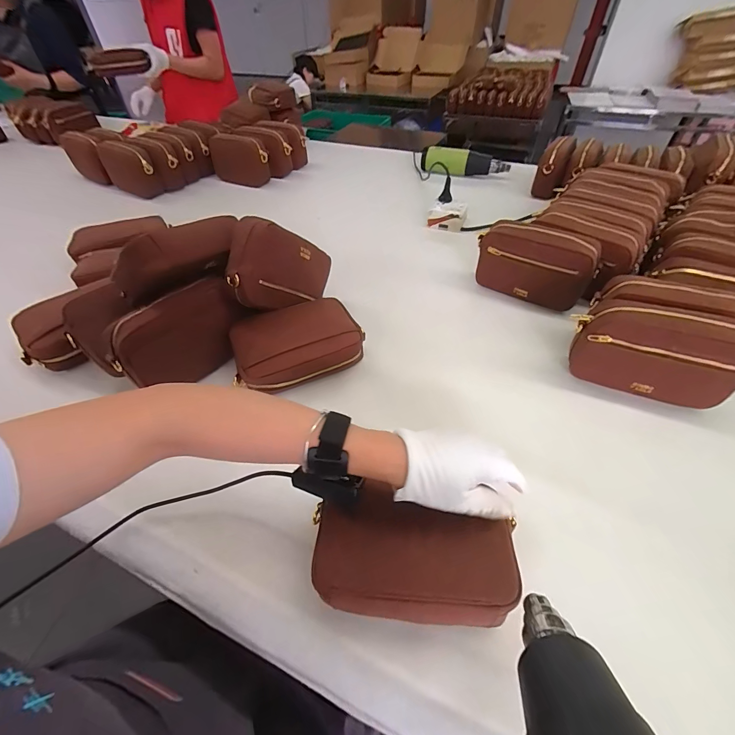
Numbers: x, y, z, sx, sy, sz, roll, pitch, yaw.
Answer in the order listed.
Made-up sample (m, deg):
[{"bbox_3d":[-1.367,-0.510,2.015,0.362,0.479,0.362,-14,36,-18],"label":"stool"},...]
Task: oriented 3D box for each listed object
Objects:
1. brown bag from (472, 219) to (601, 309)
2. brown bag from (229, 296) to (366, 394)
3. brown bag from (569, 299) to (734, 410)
[{"bbox_3d":[0.307,-0.192,0.644,0.198,0.126,0.057,23,53,21],"label":"brown bag"},{"bbox_3d":[-0.113,-0.031,0.554,0.199,0.077,0.136,-29,54,-22],"label":"brown bag"},{"bbox_3d":[0.393,-0.019,0.481,0.197,0.133,0.054,18,51,17],"label":"brown bag"}]

